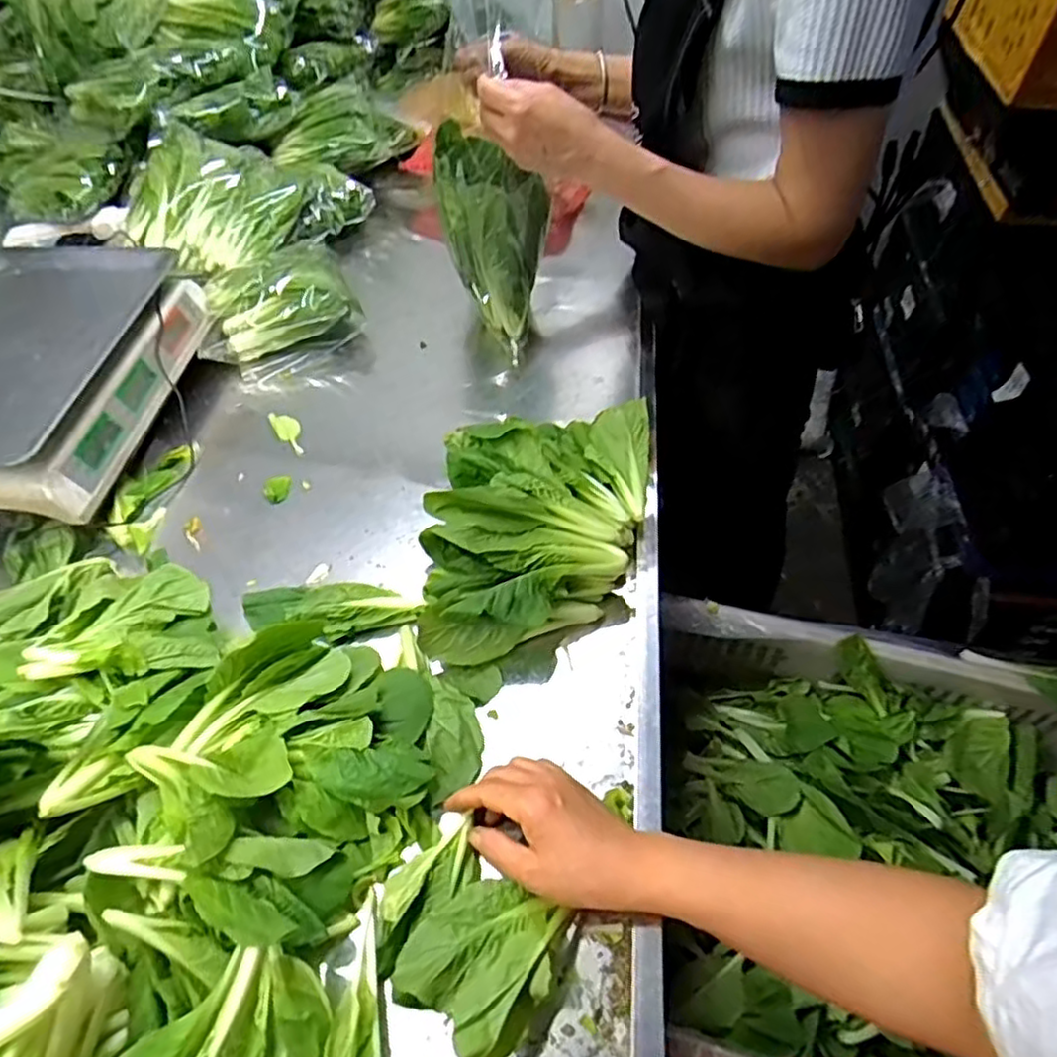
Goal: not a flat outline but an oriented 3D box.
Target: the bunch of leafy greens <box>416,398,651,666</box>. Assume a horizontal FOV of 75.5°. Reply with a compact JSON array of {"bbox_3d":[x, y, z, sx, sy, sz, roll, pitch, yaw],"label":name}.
[{"bbox_3d":[0.013,-0.018,0.599,0.175,0.085,0.261,4,53,6],"label":"bunch of leafy greens"}]

